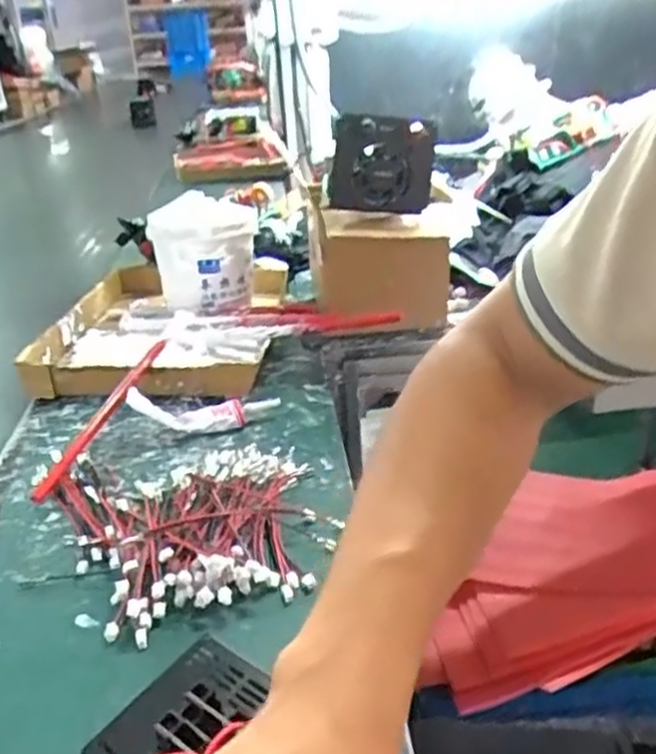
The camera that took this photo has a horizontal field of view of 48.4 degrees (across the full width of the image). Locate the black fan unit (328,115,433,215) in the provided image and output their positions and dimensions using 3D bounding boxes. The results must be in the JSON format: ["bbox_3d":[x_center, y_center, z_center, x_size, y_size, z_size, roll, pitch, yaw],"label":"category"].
[{"bbox_3d":[0.048,-0.198,0.681,0.097,0.088,0.029,0,26,7],"label":"black fan unit"}]

